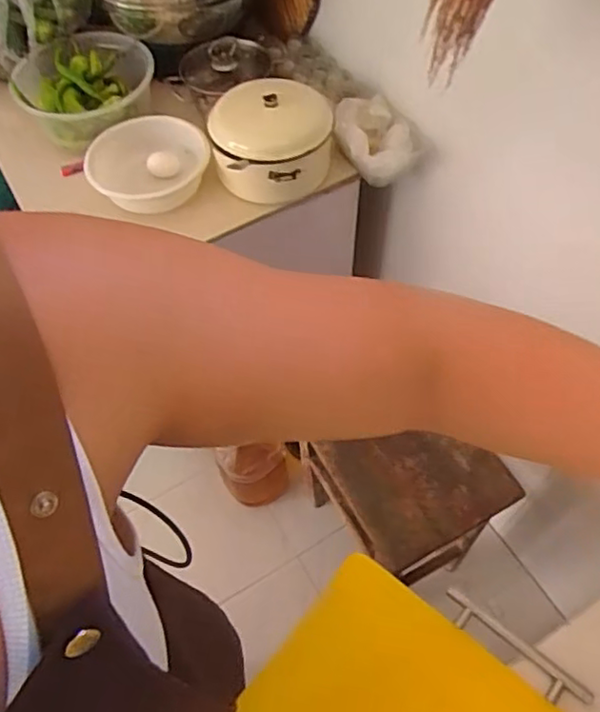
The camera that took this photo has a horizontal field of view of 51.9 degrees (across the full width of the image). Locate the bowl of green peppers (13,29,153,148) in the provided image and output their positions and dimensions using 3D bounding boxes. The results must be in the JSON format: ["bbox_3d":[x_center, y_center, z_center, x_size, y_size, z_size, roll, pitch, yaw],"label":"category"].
[{"bbox_3d":[-0.367,-0.460,1.069,0.228,0.085,0.233,-1,58,1],"label":"bowl of green peppers"}]

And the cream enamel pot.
[{"bbox_3d":[-0.045,-0.338,0.976,0.189,0.115,0.174,-1,58,1],"label":"cream enamel pot"}]

